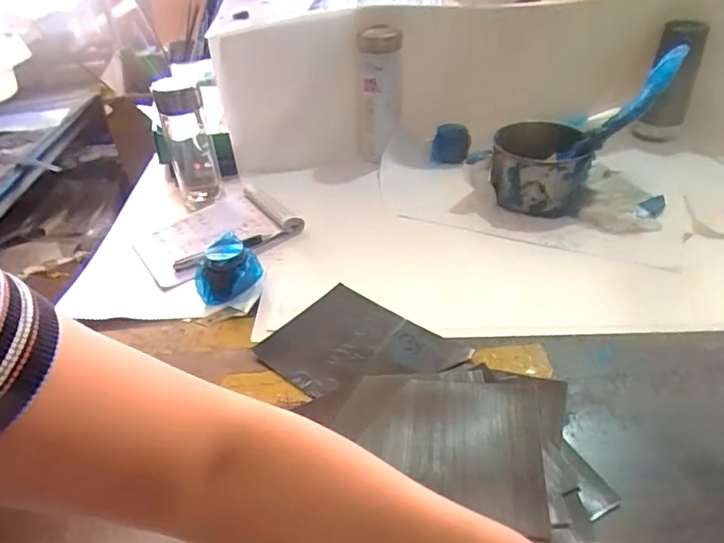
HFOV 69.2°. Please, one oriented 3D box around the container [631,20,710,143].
[{"bbox_3d":[0.532,-0.325,0.905,0.070,0.209,0.062,19,44,28],"label":"container"}]

